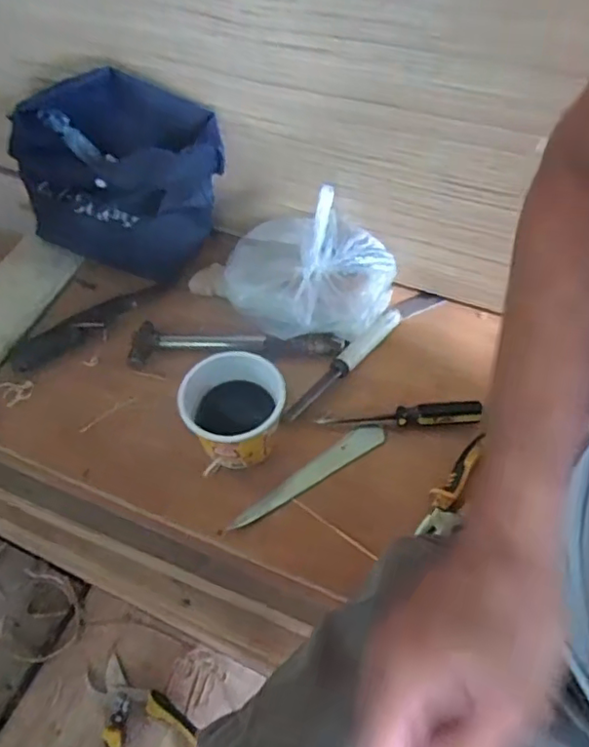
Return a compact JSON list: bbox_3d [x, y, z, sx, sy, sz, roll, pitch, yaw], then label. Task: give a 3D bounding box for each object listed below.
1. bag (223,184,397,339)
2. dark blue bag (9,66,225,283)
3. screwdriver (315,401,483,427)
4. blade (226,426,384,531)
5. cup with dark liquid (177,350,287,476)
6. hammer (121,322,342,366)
[{"bbox_3d":[0.019,-0.119,0.670,0.184,0.095,0.153,30,64,16],"label":"bag"},{"bbox_3d":[-0.200,-0.231,0.706,0.234,0.185,0.127,11,60,6],"label":"dark blue bag"},{"bbox_3d":[0.106,0.040,0.606,0.159,0.018,0.025,0,56,3],"label":"screwdriver"},{"bbox_3d":[0.014,0.099,0.587,0.175,0.007,0.026,-29,60,-16],"label":"blade"},{"bbox_3d":[-0.056,0.039,0.581,0.094,0.079,0.091,0,59,0],"label":"cup with dark liquid"},{"bbox_3d":[-0.065,-0.034,0.664,0.234,0.029,0.056,1,56,3],"label":"hammer"}]

